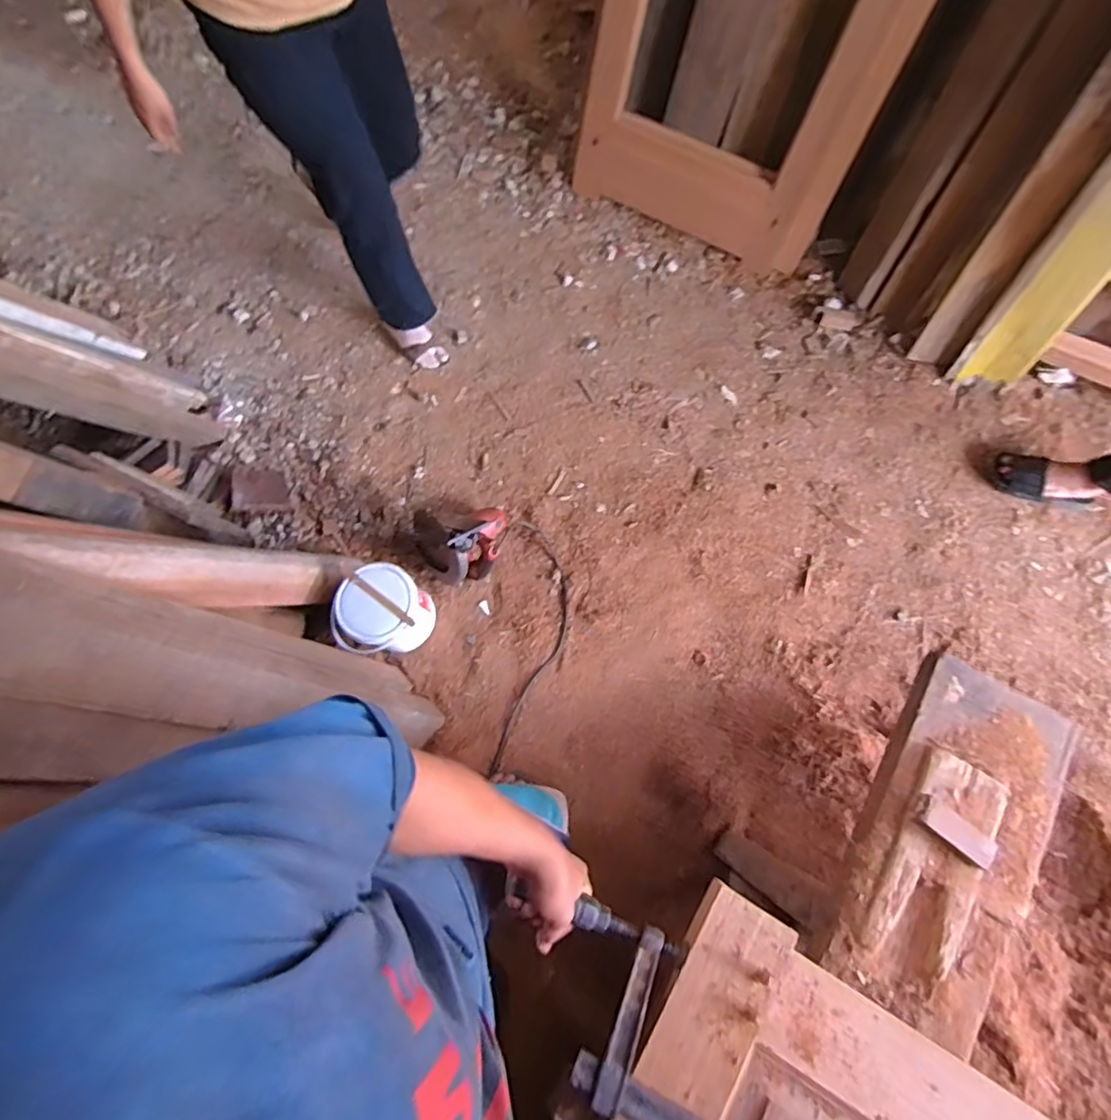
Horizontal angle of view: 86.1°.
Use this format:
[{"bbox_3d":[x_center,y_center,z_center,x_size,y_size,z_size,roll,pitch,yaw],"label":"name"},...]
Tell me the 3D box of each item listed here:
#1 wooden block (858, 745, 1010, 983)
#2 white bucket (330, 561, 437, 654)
[{"bbox_3d":[0.478,0.373,0.739,0.109,0.023,0.255,29,76,10],"label":"wooden block"},{"bbox_3d":[-0.408,0.127,1.416,0.191,0.209,0.188,0,71,0],"label":"white bucket"}]

